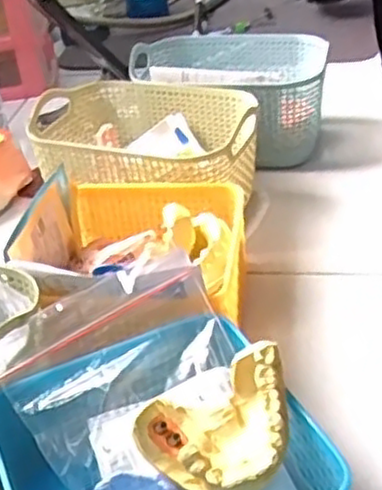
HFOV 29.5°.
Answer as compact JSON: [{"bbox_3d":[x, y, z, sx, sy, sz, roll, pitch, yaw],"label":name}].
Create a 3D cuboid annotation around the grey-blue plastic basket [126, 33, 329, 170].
[{"bbox_3d":[0.031,-0.139,0.661,0.176,0.086,0.129,9,37,22],"label":"grey-blue plastic basket"}]

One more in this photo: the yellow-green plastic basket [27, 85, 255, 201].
[{"bbox_3d":[-0.037,-0.071,0.575,0.176,0.074,0.126,6,36,18],"label":"yellow-green plastic basket"}]

